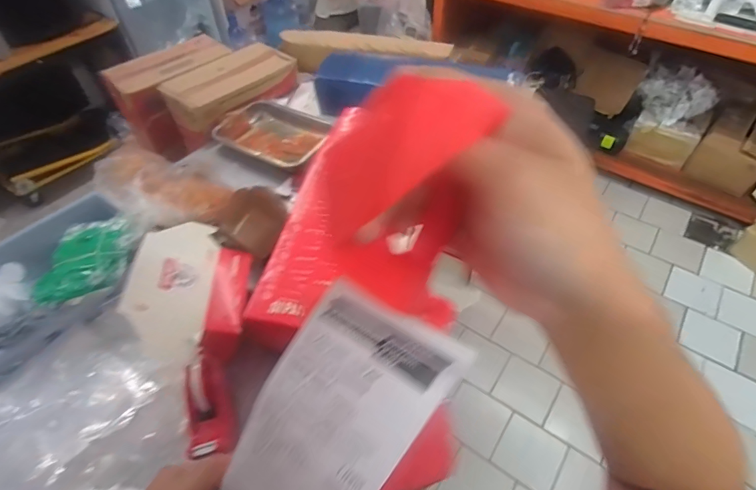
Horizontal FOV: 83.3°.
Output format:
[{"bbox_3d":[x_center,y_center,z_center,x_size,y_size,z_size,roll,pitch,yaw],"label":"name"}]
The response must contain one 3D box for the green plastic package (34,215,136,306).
[{"bbox_3d":[-0.540,0.022,0.795,0.147,0.032,0.196,-10,51,-7],"label":"green plastic package"}]

